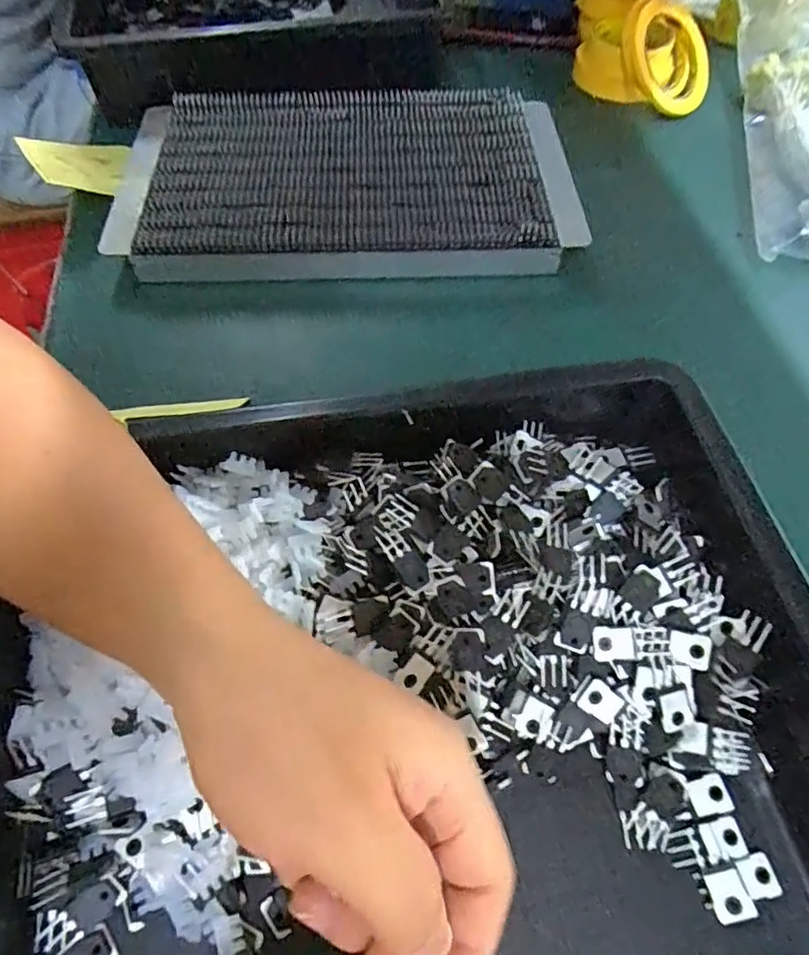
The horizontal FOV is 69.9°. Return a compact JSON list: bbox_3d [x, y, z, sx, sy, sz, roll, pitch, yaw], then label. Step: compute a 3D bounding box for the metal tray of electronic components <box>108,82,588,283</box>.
[{"bbox_3d":[-0.052,-0.259,0.500,0.379,0.039,0.223,-2,61,-2],"label":"metal tray of electronic components"}]

